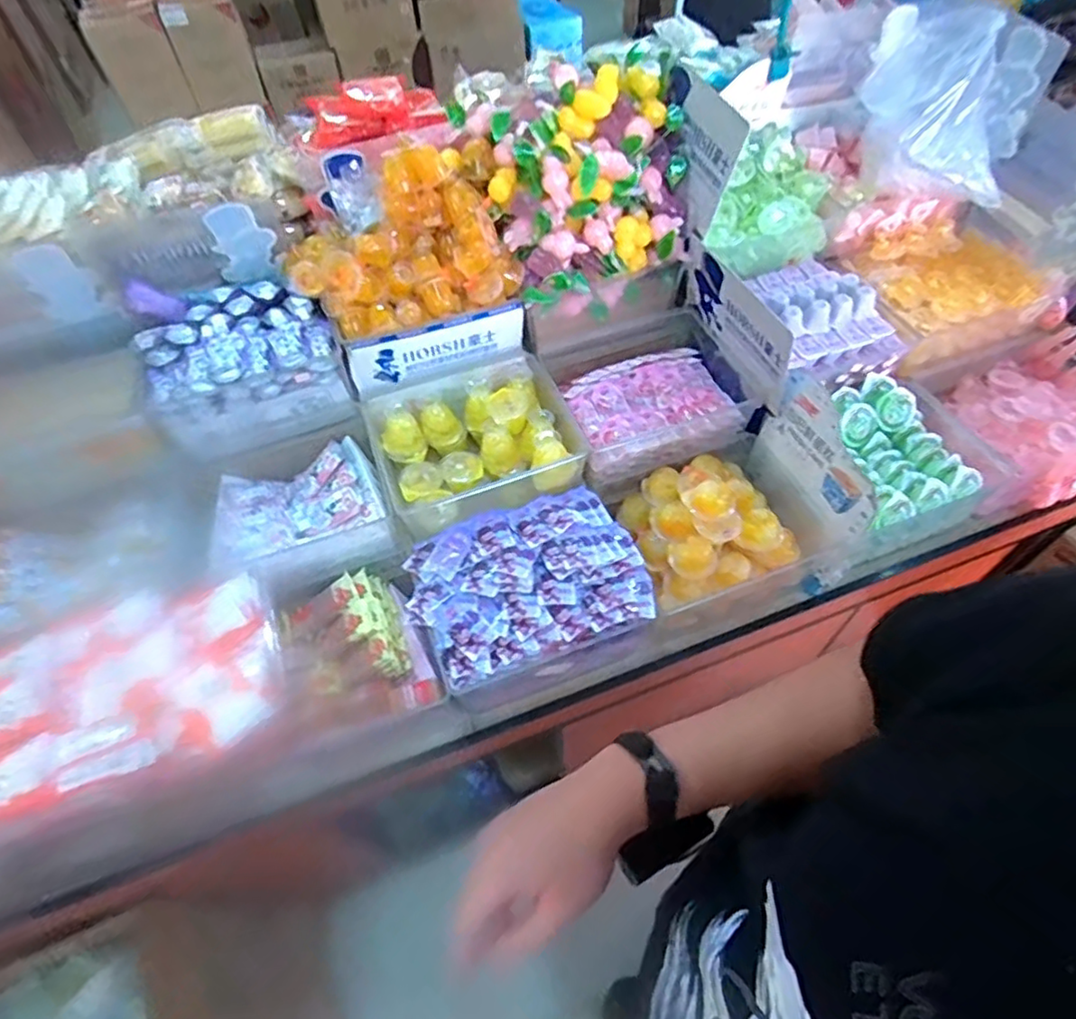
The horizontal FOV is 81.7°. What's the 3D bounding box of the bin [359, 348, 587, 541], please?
[{"bbox_3d":[-0.103,-0.107,1.021,0.313,0.104,0.251,-21,56,-12],"label":"bin"}]

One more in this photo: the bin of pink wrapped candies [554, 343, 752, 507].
[{"bbox_3d":[0.186,-0.154,1.093,0.272,0.127,0.220,-15,55,-8],"label":"bin of pink wrapped candies"}]

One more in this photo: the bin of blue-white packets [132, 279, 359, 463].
[{"bbox_3d":[-0.462,-0.221,0.992,0.286,0.146,0.194,-22,56,-12],"label":"bin of blue-white packets"}]

